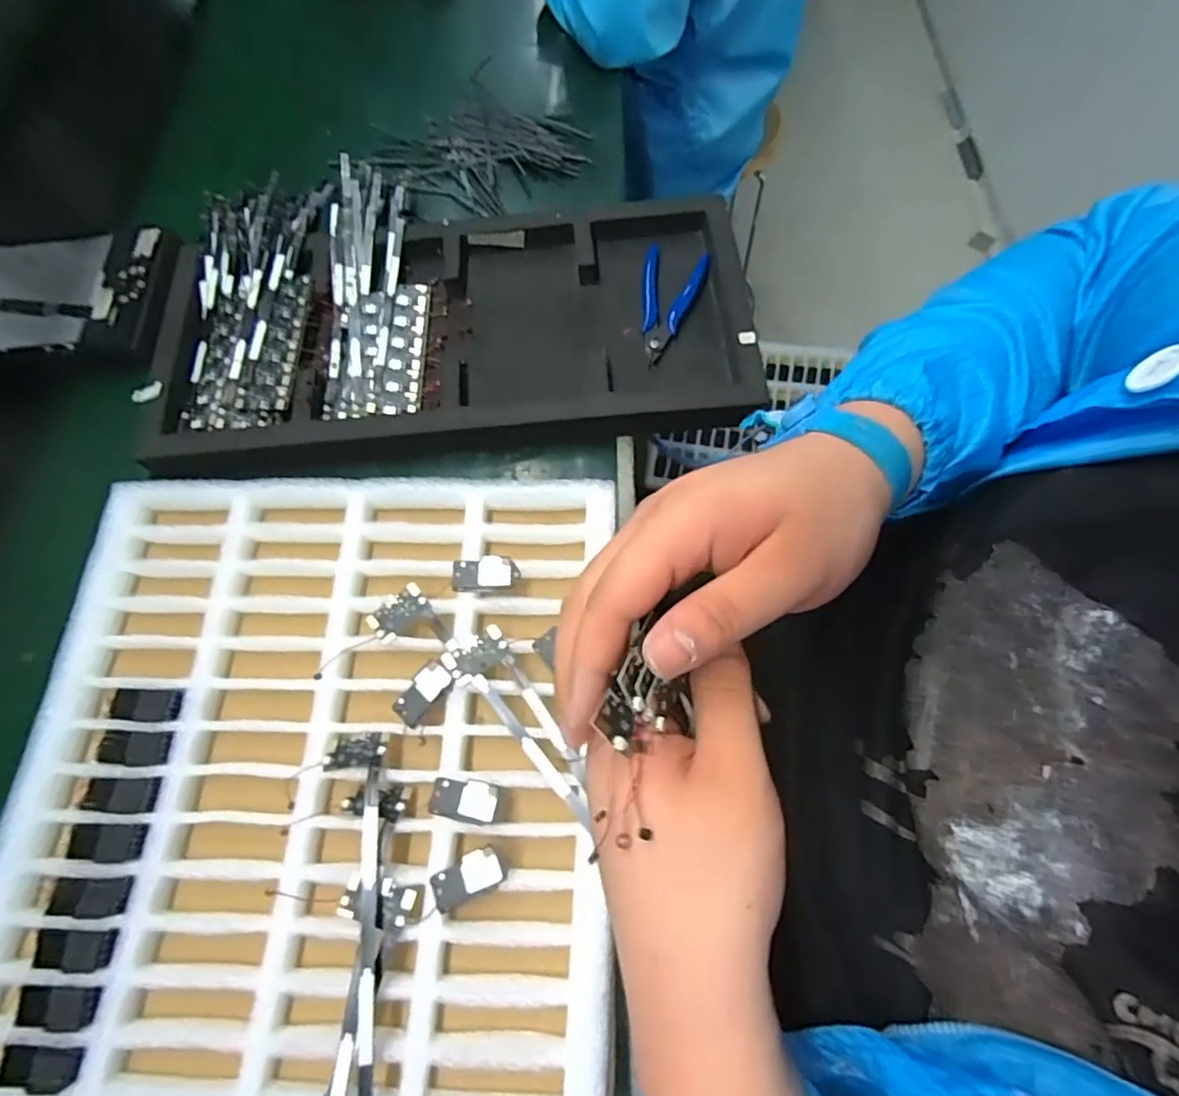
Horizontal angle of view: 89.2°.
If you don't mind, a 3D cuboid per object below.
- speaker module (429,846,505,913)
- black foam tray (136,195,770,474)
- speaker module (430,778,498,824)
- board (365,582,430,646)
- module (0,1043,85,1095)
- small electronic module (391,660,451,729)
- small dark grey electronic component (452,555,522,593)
[{"bbox_3d":[-0.064,0.171,0.311,0.038,0.007,0.018,-22,66,-10],"label":"speaker module"},{"bbox_3d":[-0.109,-0.182,0.495,0.469,0.037,0.216,-4,64,-2],"label":"black foam tray"},{"bbox_3d":[-0.068,0.137,0.325,0.036,0.009,0.021,4,64,2],"label":"speaker module"},{"bbox_3d":[-0.117,0.041,0.366,0.036,0.011,0.024,-32,68,-14],"label":"board"},{"bbox_3d":[-0.272,0.256,0.295,0.045,0.010,0.020,2,64,1],"label":"module"},{"bbox_3d":[-0.096,0.083,0.345,0.018,0.004,0.035,39,77,4],"label":"small electronic module"},{"bbox_3d":[-0.064,0.017,0.370,0.040,0.012,0.021,-3,64,-1],"label":"small dark grey electronic component"}]

